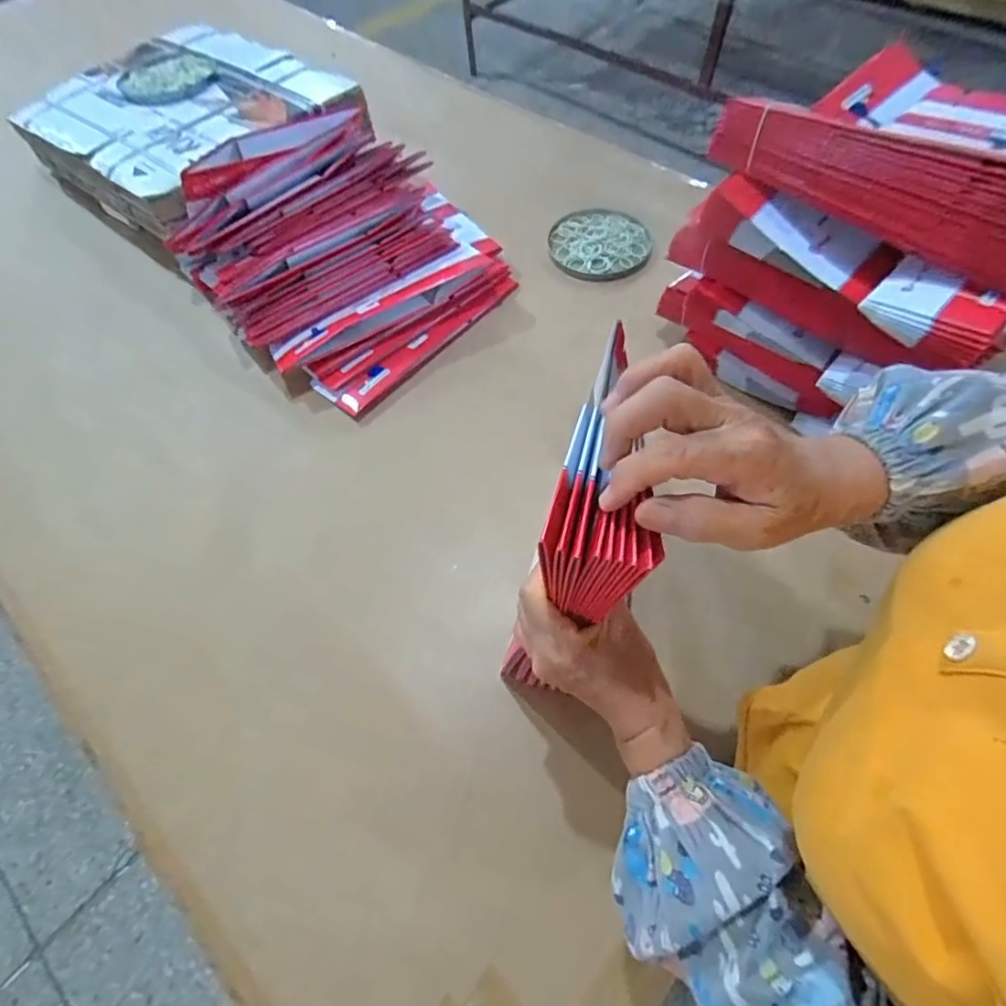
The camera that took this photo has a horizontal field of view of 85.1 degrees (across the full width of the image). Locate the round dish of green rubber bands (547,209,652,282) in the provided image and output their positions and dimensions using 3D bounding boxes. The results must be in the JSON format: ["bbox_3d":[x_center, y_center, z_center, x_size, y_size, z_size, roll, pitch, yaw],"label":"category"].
[{"bbox_3d":[0.162,-0.437,0.920,0.165,0.020,0.179,-1,61,2],"label":"round dish of green rubber bands"}]

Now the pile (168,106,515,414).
[{"bbox_3d":[-0.232,-0.408,0.837,0.430,0.120,0.463,-41,67,-18],"label":"pile"}]

